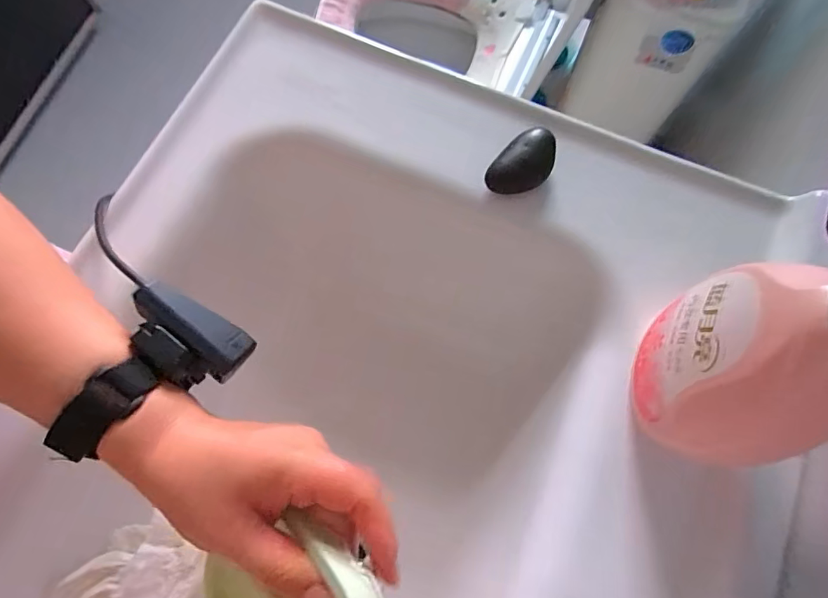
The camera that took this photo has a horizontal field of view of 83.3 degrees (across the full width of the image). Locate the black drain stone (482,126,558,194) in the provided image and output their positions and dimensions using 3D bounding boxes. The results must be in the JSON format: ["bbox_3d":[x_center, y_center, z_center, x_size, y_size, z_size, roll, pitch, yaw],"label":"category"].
[{"bbox_3d":[0.084,-0.103,0.355,0.038,0.014,0.059,40,76,12],"label":"black drain stone"}]

